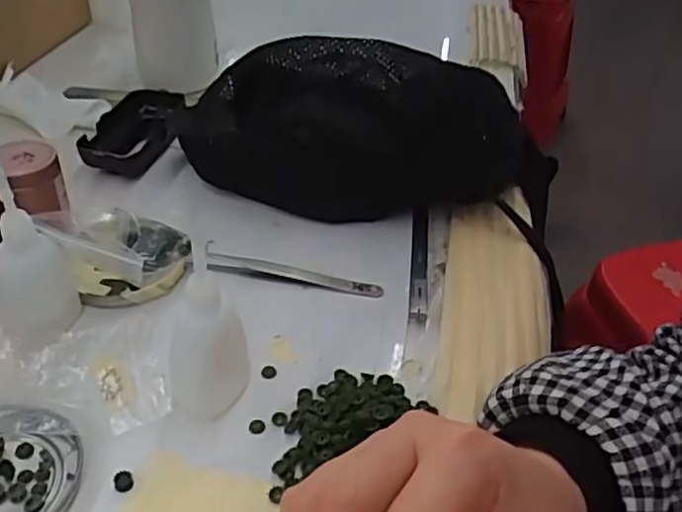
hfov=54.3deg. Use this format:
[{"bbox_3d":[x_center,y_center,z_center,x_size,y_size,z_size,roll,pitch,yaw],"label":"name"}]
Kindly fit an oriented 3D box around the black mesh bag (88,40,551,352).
[{"bbox_3d":[-0.017,-0.105,0.495,0.366,0.113,0.113,12,40,12],"label":"black mesh bag"}]

